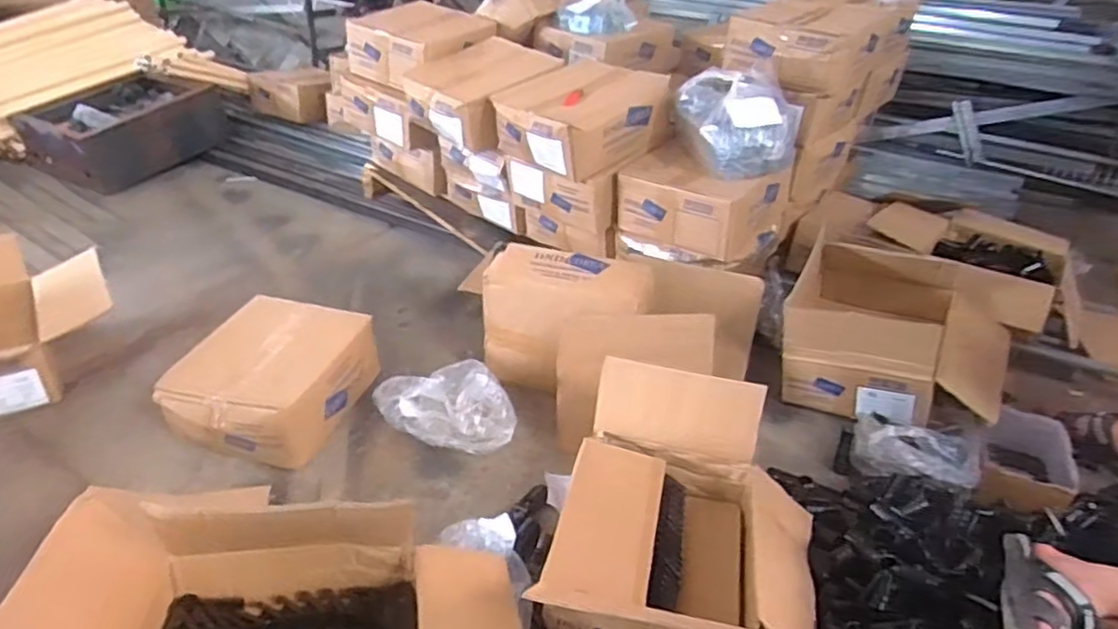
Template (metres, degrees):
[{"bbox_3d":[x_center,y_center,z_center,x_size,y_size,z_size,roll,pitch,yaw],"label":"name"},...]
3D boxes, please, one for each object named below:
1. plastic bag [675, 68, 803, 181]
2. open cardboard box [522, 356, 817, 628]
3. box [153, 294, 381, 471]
[{"bbox_3d":[0.380,-0.415,1.447,0.269,0.165,0.267,10,33,12],"label":"plastic bag"},{"bbox_3d":[0.187,0.274,0.939,0.354,0.229,0.398,9,33,11],"label":"open cardboard box"},{"bbox_3d":[-0.550,0.125,1.297,0.296,0.145,0.332,8,33,10],"label":"box"}]

